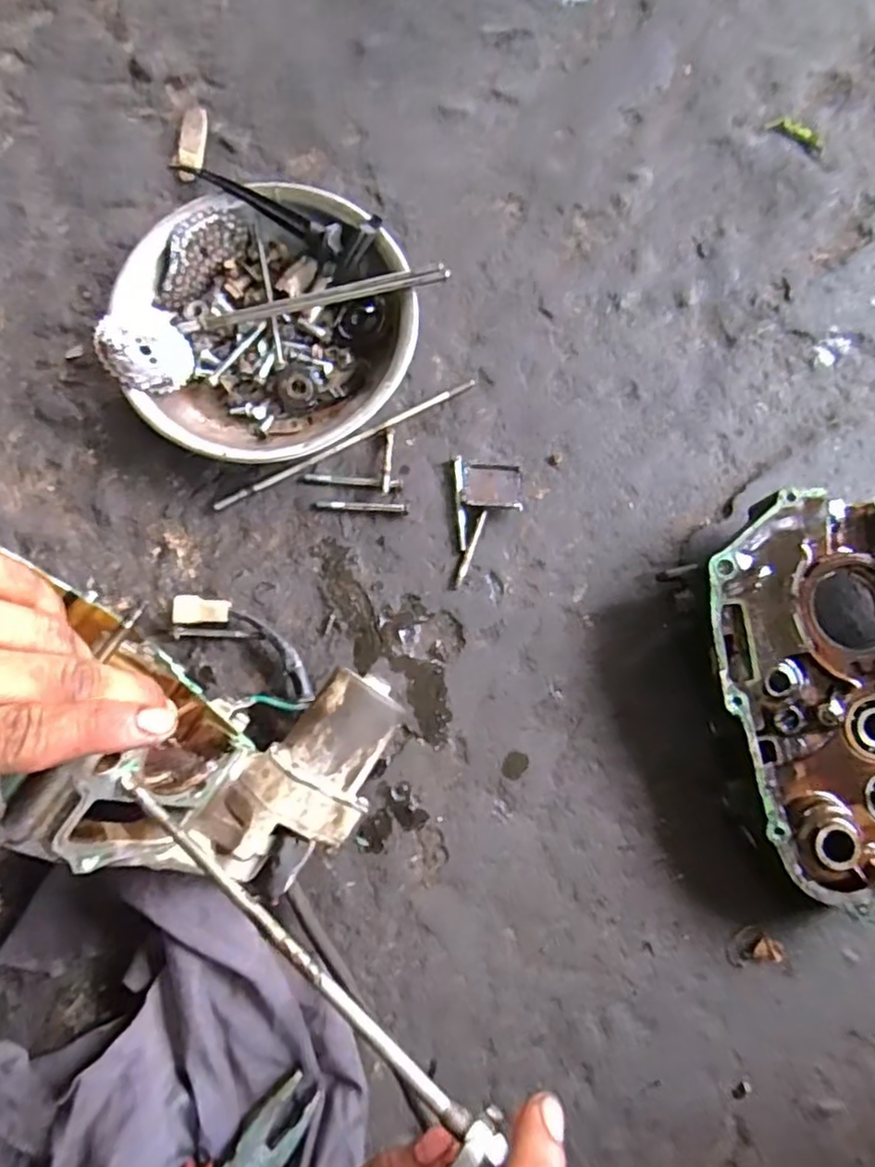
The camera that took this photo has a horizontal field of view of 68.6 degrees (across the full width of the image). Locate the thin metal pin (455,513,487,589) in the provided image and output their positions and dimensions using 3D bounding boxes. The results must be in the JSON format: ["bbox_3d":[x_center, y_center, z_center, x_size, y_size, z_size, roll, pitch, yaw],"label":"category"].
[{"bbox_3d":[0.023,-0.023,0.442,0.005,0.004,0.056,19,78,4],"label":"thin metal pin"}]

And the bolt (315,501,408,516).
[{"bbox_3d":[-0.053,-0.054,0.450,0.065,0.006,0.007,3,77,0],"label":"bolt"}]

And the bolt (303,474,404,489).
[{"bbox_3d":[-0.059,-0.073,0.453,0.069,0.006,0.007,5,77,0],"label":"bolt"}]

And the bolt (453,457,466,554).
[{"bbox_3d":[0.016,-0.057,0.451,0.006,0.005,0.069,-3,77,-1],"label":"bolt"}]

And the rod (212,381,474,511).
[{"bbox_3d":[-0.065,-0.101,0.461,0.204,0.008,0.007,-27,79,-7],"label":"rod"}]

